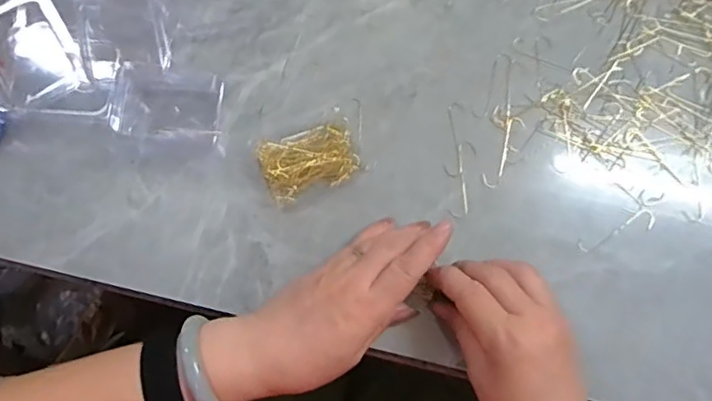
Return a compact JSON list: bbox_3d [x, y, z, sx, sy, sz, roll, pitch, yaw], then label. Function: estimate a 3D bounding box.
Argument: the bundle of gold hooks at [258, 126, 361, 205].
[{"bbox_3d":[-0.035,-0.027,0.430,0.068,0.020,0.046,-15,73,-7],"label":"bundle of gold hooks"}]

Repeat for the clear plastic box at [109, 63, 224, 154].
[{"bbox_3d":[-0.144,-0.077,0.438,0.087,0.019,0.056,8,72,1],"label":"clear plastic box"}]

